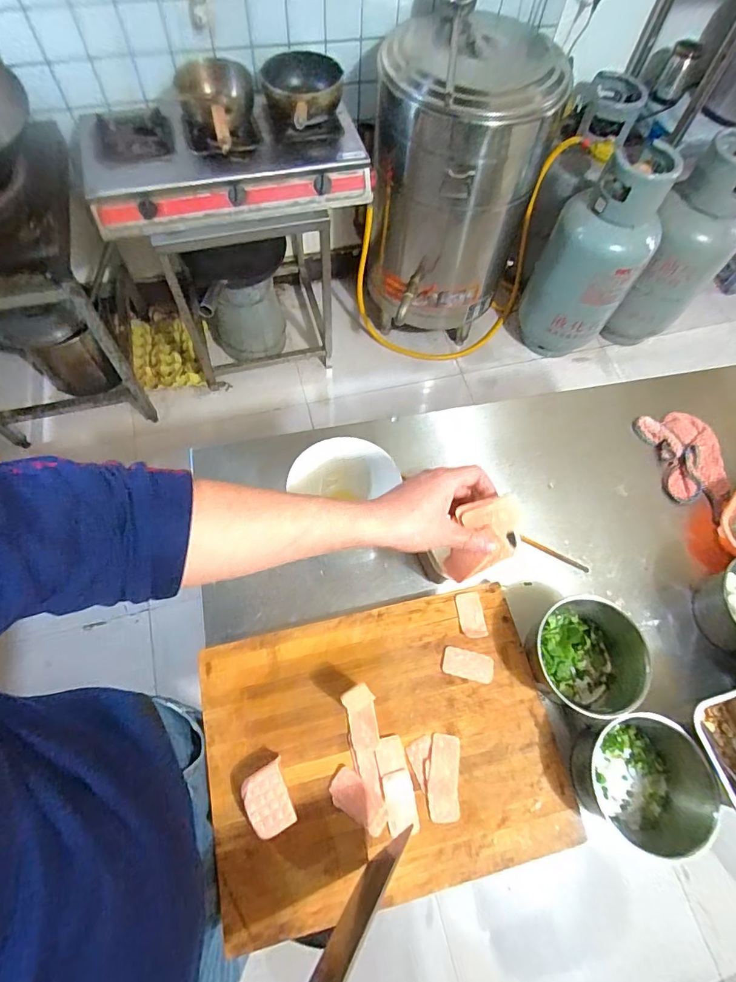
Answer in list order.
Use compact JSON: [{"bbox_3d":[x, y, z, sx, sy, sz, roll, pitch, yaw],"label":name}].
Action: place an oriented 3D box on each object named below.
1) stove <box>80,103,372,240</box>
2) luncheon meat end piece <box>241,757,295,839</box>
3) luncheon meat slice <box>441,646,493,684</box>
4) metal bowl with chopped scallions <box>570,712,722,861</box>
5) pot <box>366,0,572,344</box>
[{"bbox_3d":[-0.374,-0.866,1.245,0.714,0.139,0.362,-11,67,-8],"label":"stove"},{"bbox_3d":[-0.107,0.332,0.510,0.044,0.032,0.062,-23,69,-13],"label":"luncheon meat end piece"},{"bbox_3d":[0.125,0.216,0.588,0.062,0.004,0.033,13,66,3],"label":"luncheon meat slice"},{"bbox_3d":[0.313,0.319,0.535,0.129,0.083,0.120,1,66,-2],"label":"metal bowl with chopped scallions"},{"bbox_3d":[0.247,-0.904,1.478,0.467,0.817,0.507,1,66,-2],"label":"pot"}]

